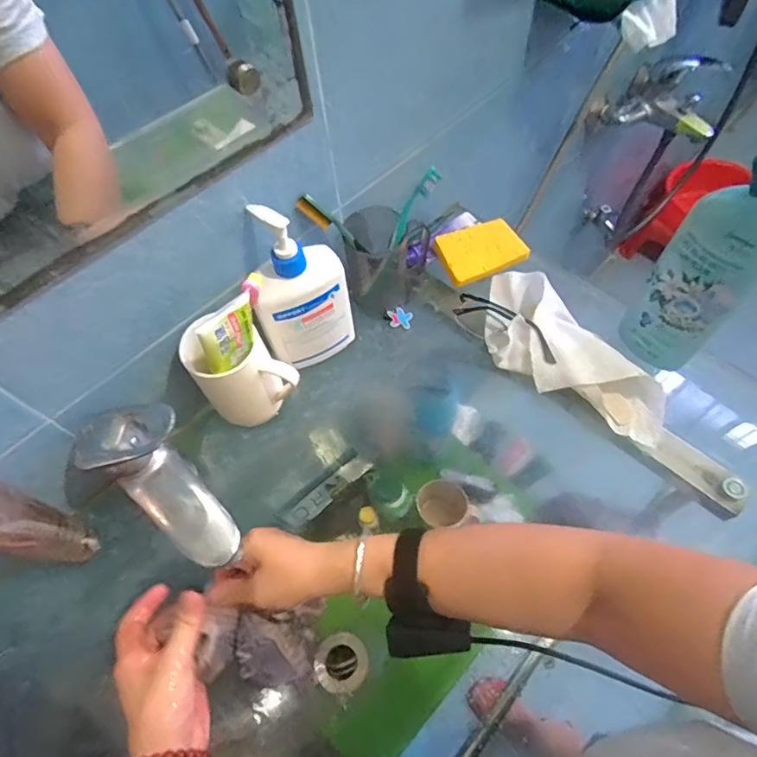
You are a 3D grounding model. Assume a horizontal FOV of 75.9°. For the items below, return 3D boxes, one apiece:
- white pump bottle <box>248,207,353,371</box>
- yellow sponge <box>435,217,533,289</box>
[{"bbox_3d":[-0.077,-0.082,0.481,0.093,0.189,0.054,-27,63,-11],"label":"white pump bottle"},{"bbox_3d":[0.130,-0.163,0.610,0.107,0.011,0.072,-21,72,-10],"label":"yellow sponge"}]

